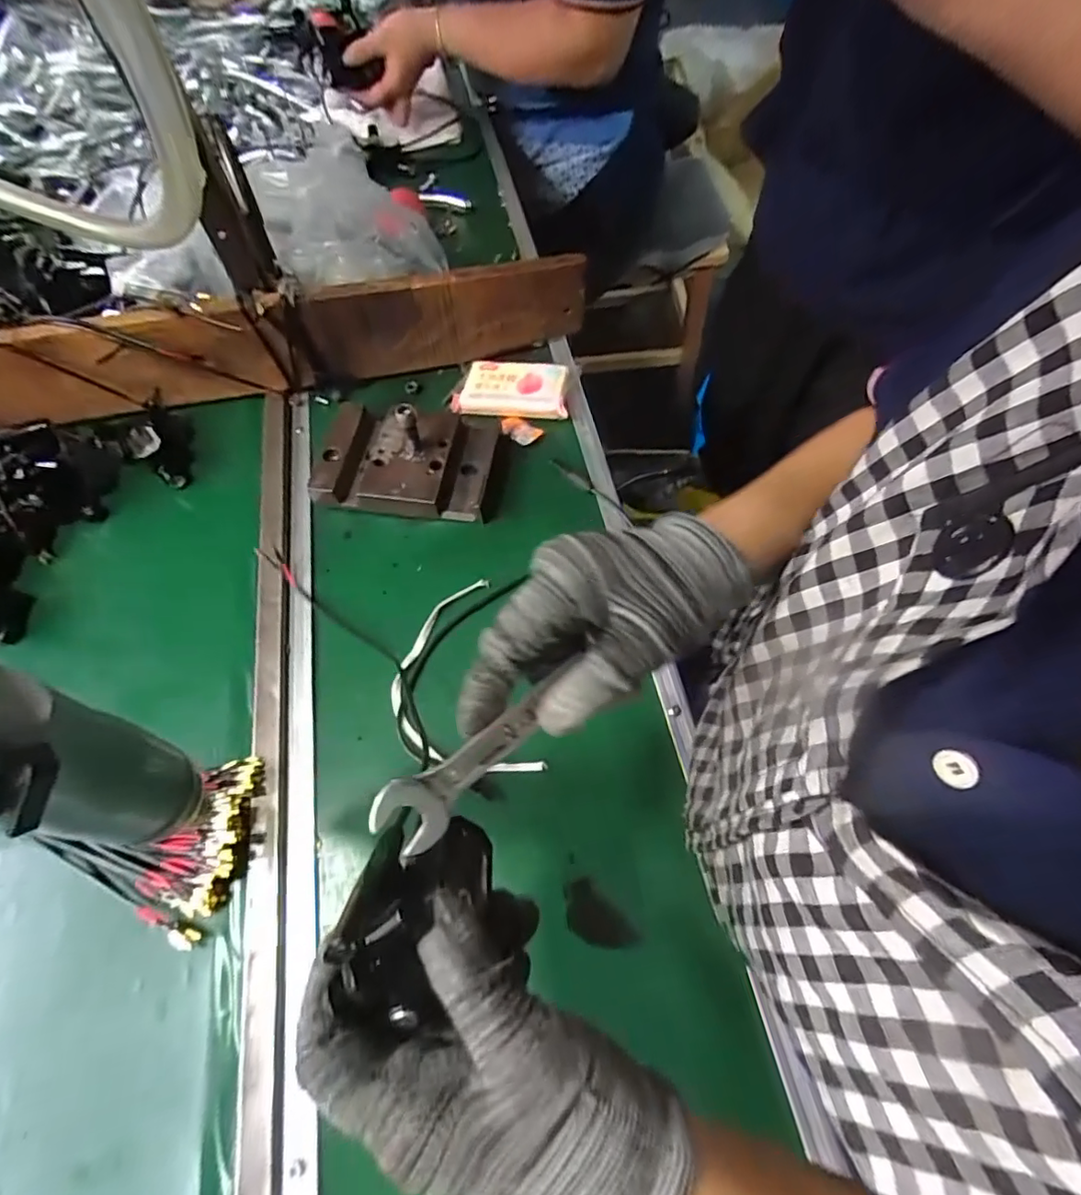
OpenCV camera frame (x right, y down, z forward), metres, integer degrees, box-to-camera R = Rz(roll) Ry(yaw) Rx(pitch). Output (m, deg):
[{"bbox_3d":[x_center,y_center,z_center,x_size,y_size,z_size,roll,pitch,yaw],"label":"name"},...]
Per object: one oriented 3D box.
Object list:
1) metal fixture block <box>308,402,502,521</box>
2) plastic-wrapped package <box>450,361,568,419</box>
[{"bbox_3d":[-0.116,-0.138,0.497,0.148,0.071,0.126,6,62,5],"label":"metal fixture block"},{"bbox_3d":[-0.027,-0.197,0.538,0.106,0.023,0.052,8,62,6],"label":"plastic-wrapped package"}]

